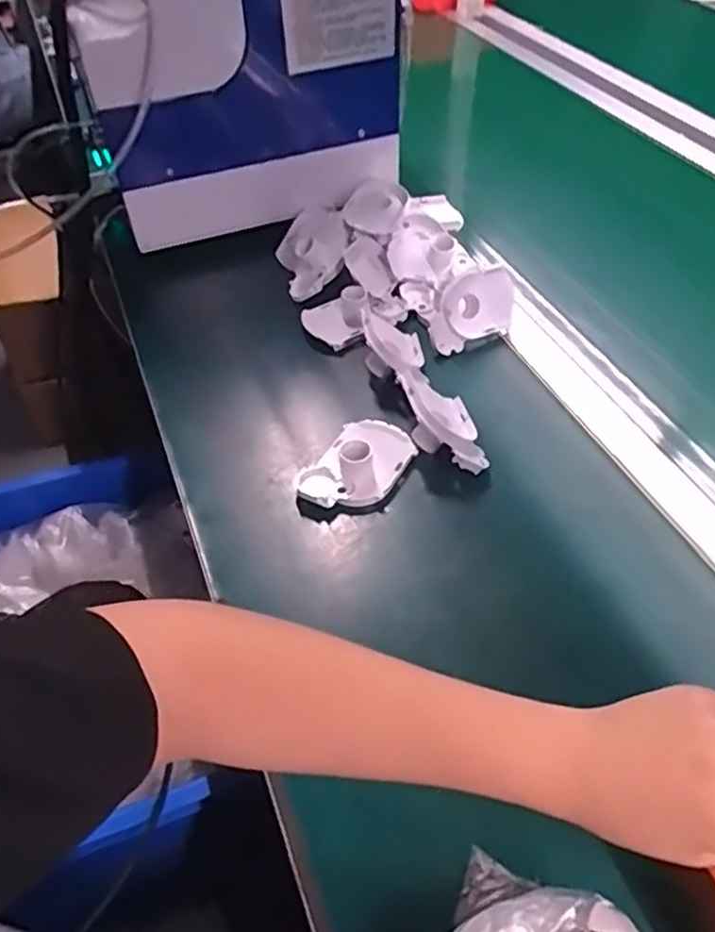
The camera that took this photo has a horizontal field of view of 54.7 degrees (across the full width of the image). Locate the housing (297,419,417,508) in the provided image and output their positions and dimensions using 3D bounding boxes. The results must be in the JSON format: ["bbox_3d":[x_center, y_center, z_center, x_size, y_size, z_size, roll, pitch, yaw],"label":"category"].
[{"bbox_3d":[0.000,-0.003,0.579,0.069,0.038,0.102,28,55,25],"label":"housing"}]

